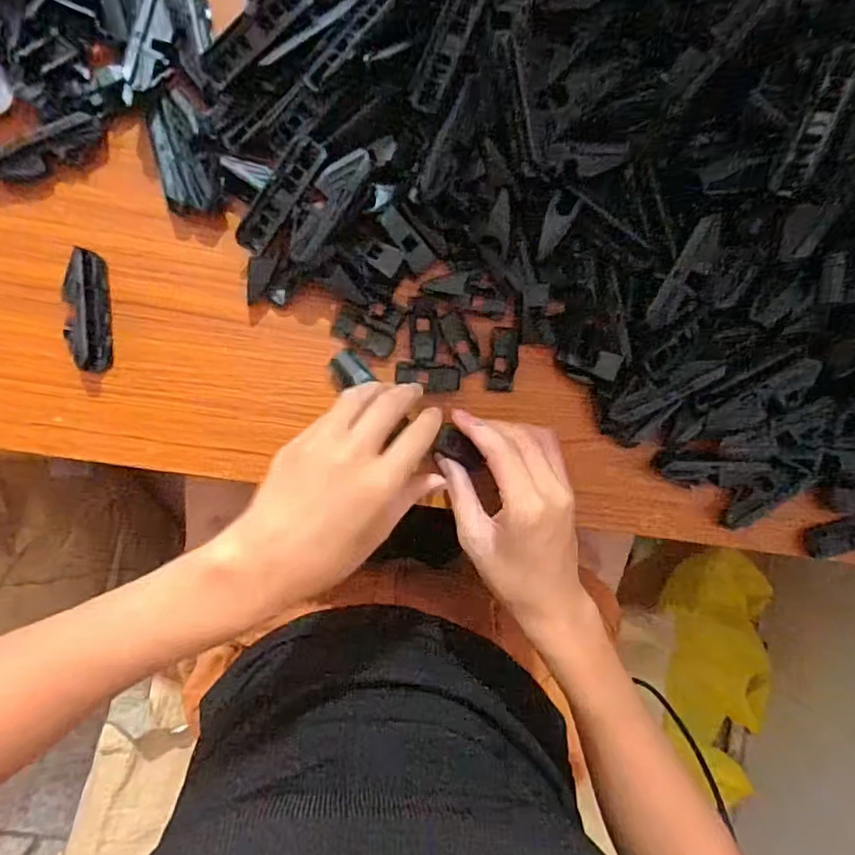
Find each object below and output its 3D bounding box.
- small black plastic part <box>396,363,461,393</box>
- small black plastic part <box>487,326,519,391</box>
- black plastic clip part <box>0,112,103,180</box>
[{"bbox_3d":[0.001,-0.031,0.371,0.041,0.004,0.016,5,90,-4],"label":"small black plastic part"},{"bbox_3d":[0.049,-0.044,0.371,0.017,0.005,0.039,6,90,-4],"label":"small black plastic part"},{"bbox_3d":[-0.225,-0.162,0.344,0.067,0.016,0.017,-30,92,-3],"label":"black plastic clip part"}]

